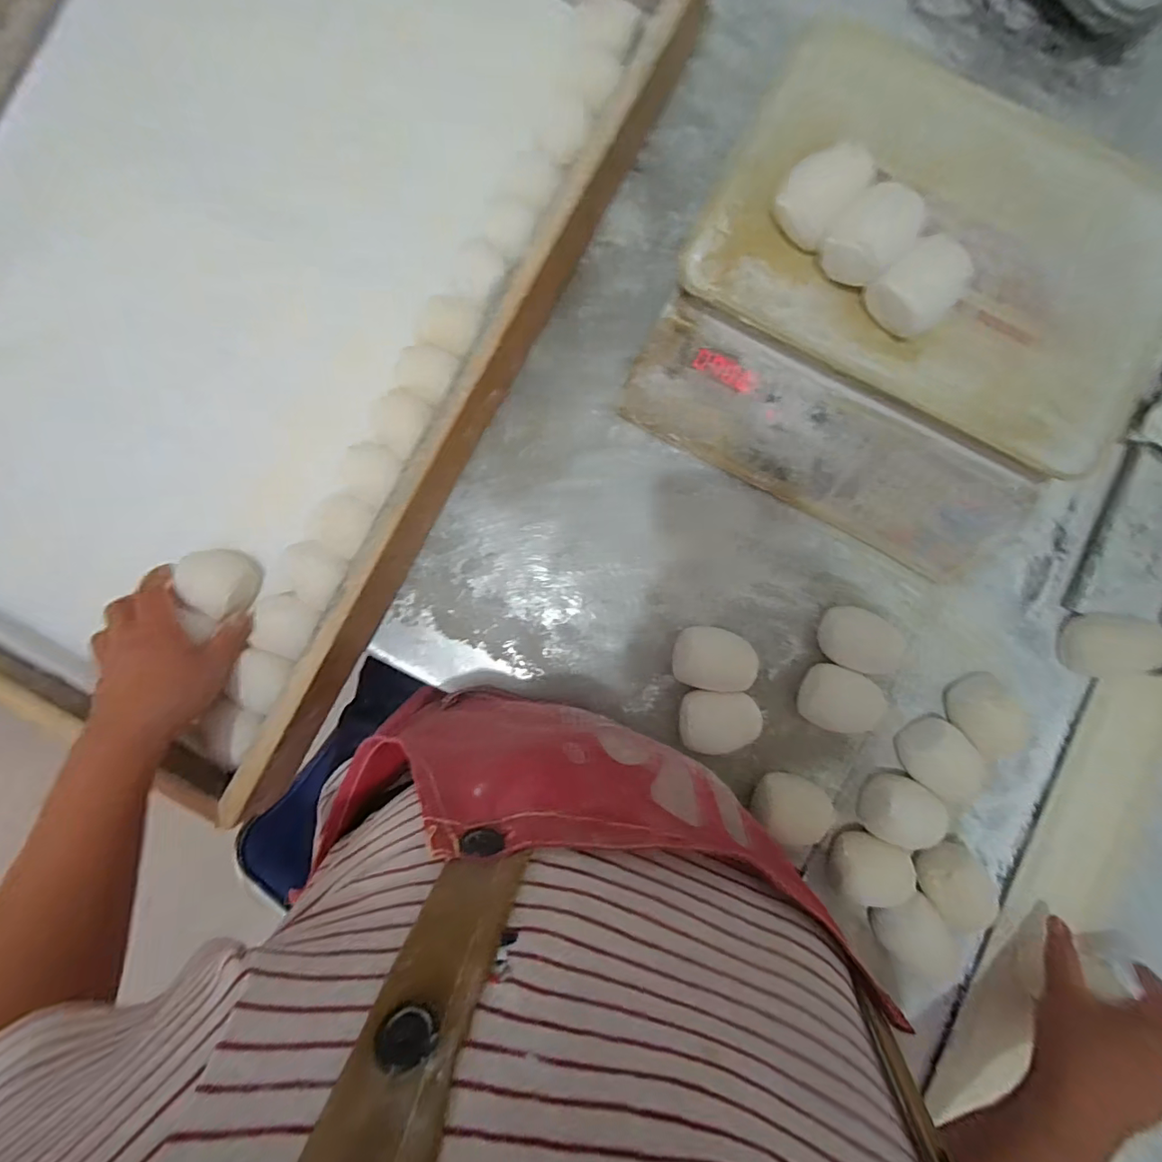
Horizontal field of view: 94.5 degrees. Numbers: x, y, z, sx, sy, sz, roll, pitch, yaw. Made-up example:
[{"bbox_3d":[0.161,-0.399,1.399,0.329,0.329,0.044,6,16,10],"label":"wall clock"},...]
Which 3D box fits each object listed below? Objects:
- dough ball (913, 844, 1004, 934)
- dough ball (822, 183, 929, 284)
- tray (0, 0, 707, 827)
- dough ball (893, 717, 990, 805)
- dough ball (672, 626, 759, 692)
[{"bbox_3d":[0.317,0.255,0.450,0.063,0.047,0.057,35,88,2],"label":"dough ball"},{"bbox_3d":[0.195,-0.233,0.362,0.043,0.040,0.046,0,87,1],"label":"dough ball"},{"bbox_3d":[-0.308,-0.288,0.476,0.545,0.117,0.785,28,88,3],"label":"tray"},{"bbox_3d":[0.304,0.151,0.455,0.070,0.034,0.049,40,88,2],"label":"dough ball"},{"bbox_3d":[0.116,0.068,0.469,0.067,0.030,0.051,11,87,1],"label":"dough ball"}]

